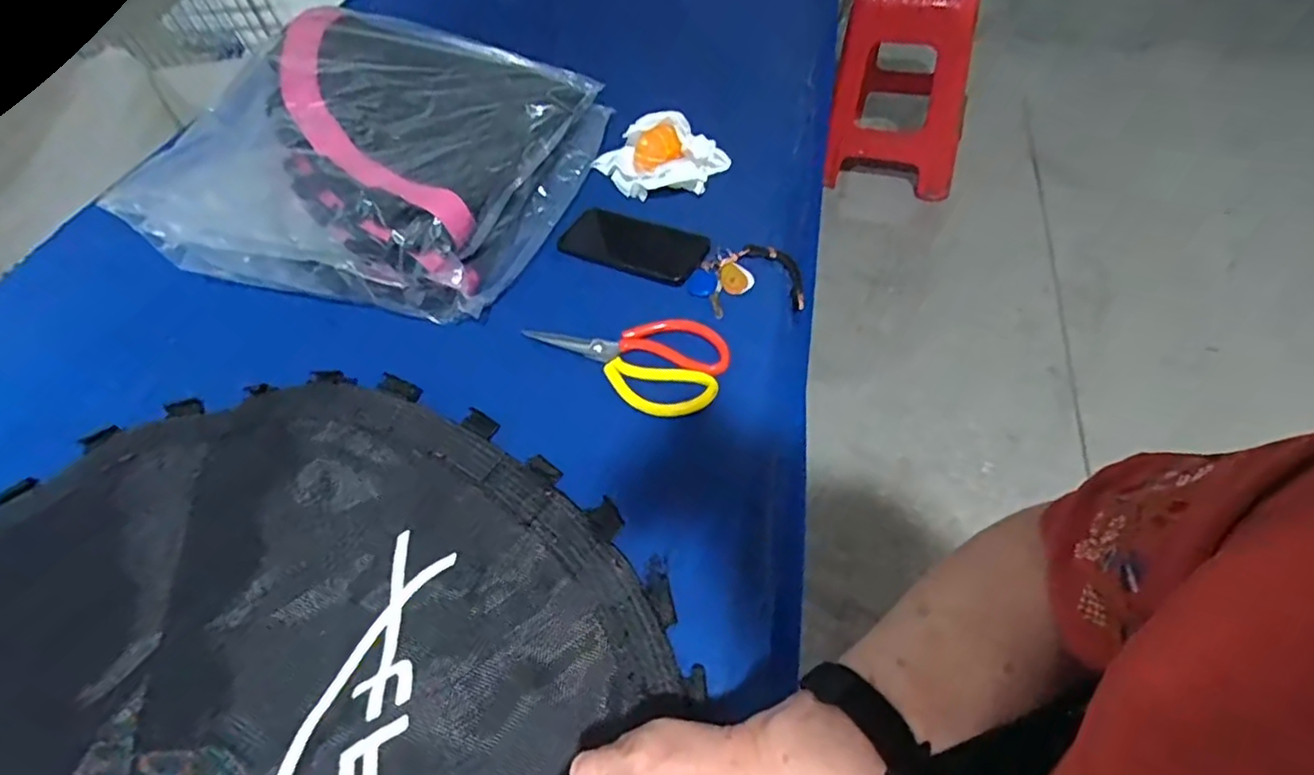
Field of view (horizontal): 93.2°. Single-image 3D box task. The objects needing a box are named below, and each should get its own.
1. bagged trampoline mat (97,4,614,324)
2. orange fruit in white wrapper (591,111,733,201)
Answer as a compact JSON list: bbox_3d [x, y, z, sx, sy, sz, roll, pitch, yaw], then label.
[{"bbox_3d":[-0.309,-0.284,0.738,0.394,0.159,0.387,6,53,12],"label":"bagged trampoline mat"},{"bbox_3d":[0.002,-0.283,0.759,0.168,0.059,0.096,0,51,7],"label":"orange fruit in white wrapper"}]

